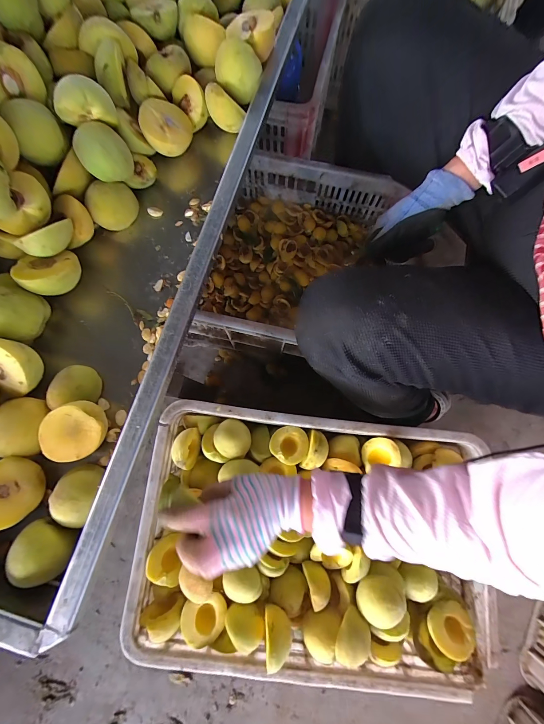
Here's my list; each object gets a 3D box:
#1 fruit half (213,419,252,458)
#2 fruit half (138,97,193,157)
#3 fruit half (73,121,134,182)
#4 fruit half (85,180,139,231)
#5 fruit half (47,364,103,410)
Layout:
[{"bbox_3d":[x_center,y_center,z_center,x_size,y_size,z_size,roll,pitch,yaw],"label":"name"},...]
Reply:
[{"bbox_3d":[-0.063,0.122,0.448,0.056,0.026,0.058,-2,78,-1],"label":"fruit half"},{"bbox_3d":[-0.141,-0.315,0.376,0.063,0.024,0.063,4,80,-25],"label":"fruit half"},{"bbox_3d":[-0.201,-0.254,0.344,0.036,0.060,0.059,-1,96,33],"label":"fruit half"},{"bbox_3d":[-0.206,-0.203,0.361,0.056,0.037,0.044,-15,78,-3],"label":"fruit half"},{"bbox_3d":[-0.224,0.026,0.317,0.048,0.023,0.044,-13,78,-3],"label":"fruit half"}]

